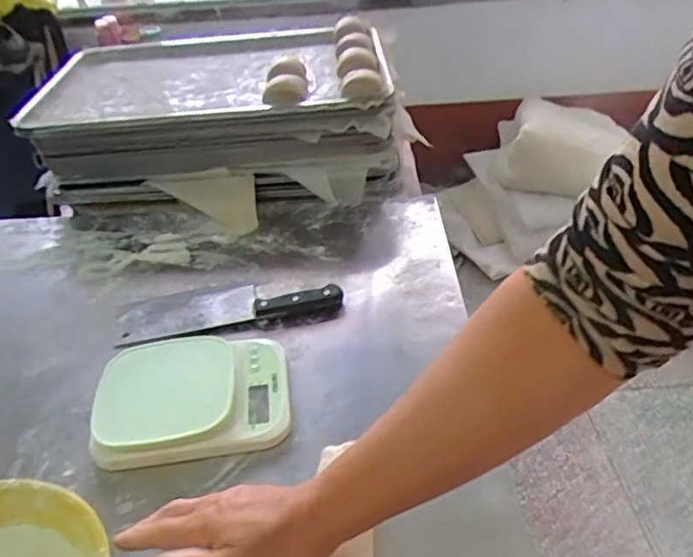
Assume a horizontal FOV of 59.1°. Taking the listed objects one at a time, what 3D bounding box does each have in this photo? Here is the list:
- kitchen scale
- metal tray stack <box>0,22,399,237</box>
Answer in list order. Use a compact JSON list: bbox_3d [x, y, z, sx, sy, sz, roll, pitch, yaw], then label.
[{"bbox_3d":[-0.160,0.116,0.651,0.191,0.042,0.155,-8,37,-4],"label":"kitchen scale"},{"bbox_3d":[-0.236,-0.332,1.138,0.589,0.175,0.479,-6,37,-2],"label":"metal tray stack"}]

